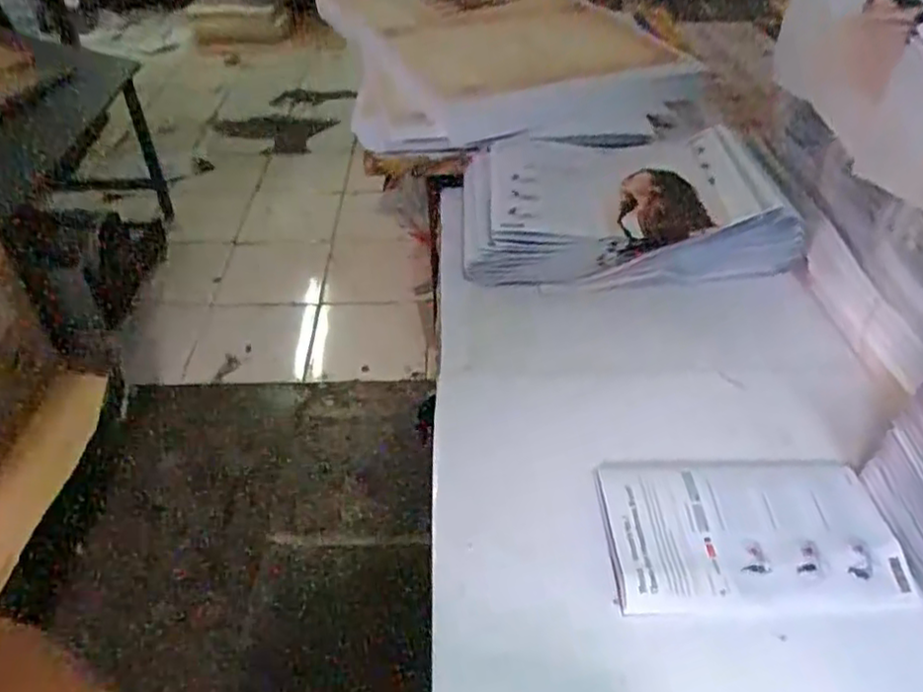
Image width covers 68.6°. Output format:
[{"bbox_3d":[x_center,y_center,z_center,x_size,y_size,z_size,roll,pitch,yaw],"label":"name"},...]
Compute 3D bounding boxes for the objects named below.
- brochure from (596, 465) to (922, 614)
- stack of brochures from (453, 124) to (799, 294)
[{"bbox_3d":[0.182,0.116,0.433,0.179,0.013,0.110,1,41,-4],"label":"brochure"},{"bbox_3d":[0.154,-0.140,0.679,0.304,0.080,0.200,0,42,1],"label":"stack of brochures"}]

